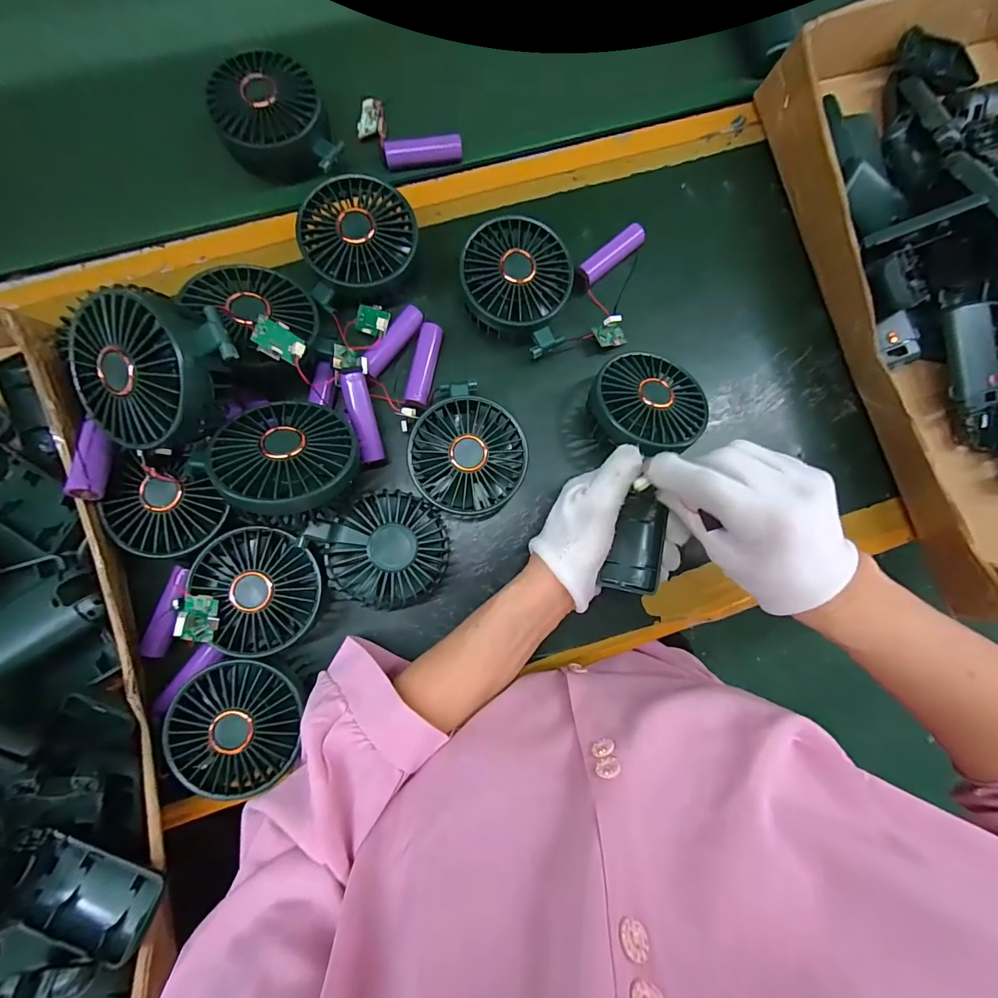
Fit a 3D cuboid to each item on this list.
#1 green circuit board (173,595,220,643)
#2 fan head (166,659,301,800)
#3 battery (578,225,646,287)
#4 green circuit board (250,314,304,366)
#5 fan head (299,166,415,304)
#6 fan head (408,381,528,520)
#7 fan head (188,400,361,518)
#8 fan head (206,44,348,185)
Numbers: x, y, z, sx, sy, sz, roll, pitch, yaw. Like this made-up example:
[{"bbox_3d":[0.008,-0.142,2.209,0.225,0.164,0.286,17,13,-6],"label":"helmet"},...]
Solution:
[{"bbox_3d":[-0.194,0.079,0.276,0.019,0.013,0.031,4,83,-4],"label":"green circuit board"},{"bbox_3d":[-0.177,0.151,0.291,0.077,0.028,0.082,1,83,-4],"label":"fan head"},{"bbox_3d":[0.097,-0.211,0.373,0.070,0.017,0.017,-41,87,-8],"label":"battery"},{"bbox_3d":[-0.145,-0.104,0.281,0.030,0.012,0.022,23,74,-45],"label":"green circuit board"},{"bbox_3d":[-0.107,-0.199,0.332,0.083,0.039,0.083,1,83,-4],"label":"fan head"},{"bbox_3d":[-0.025,-0.033,0.330,0.089,0.047,0.085,1,83,-4],"label":"fan head"},{"bbox_3d":[-0.137,-0.027,0.278,0.084,0.028,0.085,14,54,0],"label":"fan head"},{"bbox_3d":[-0.183,-0.307,0.350,0.082,0.042,0.090,1,83,-4],"label":"fan head"}]

